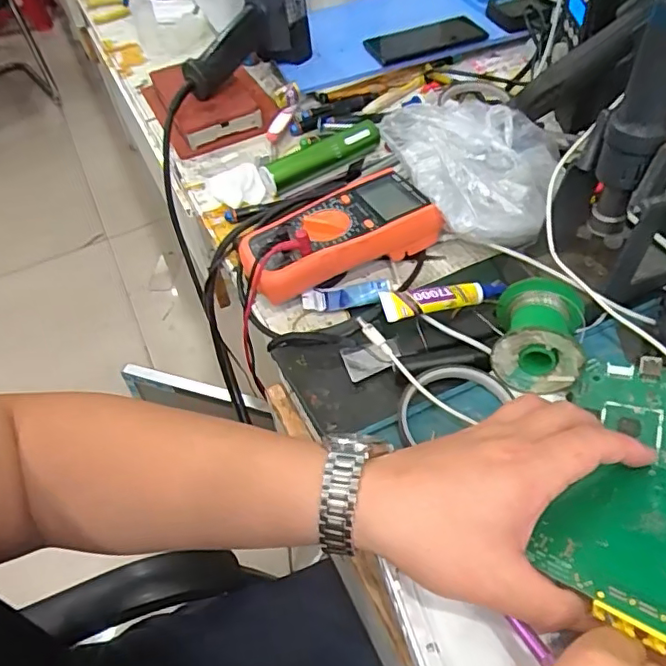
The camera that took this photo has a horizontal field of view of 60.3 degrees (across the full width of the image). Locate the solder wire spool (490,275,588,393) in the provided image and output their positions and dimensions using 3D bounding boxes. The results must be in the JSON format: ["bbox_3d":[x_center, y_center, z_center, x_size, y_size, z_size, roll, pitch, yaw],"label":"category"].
[{"bbox_3d":[0.155,-0.003,0.430,0.065,0.055,0.081,9,52,13],"label":"solder wire spool"}]

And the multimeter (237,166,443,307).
[{"bbox_3d":[0.000,-0.097,0.541,0.179,0.052,0.099,-22,52,-12],"label":"multimeter"}]

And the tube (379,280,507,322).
[{"bbox_3d":[0.096,-0.029,0.485,0.110,0.025,0.026,-14,50,-5],"label":"tube"}]

